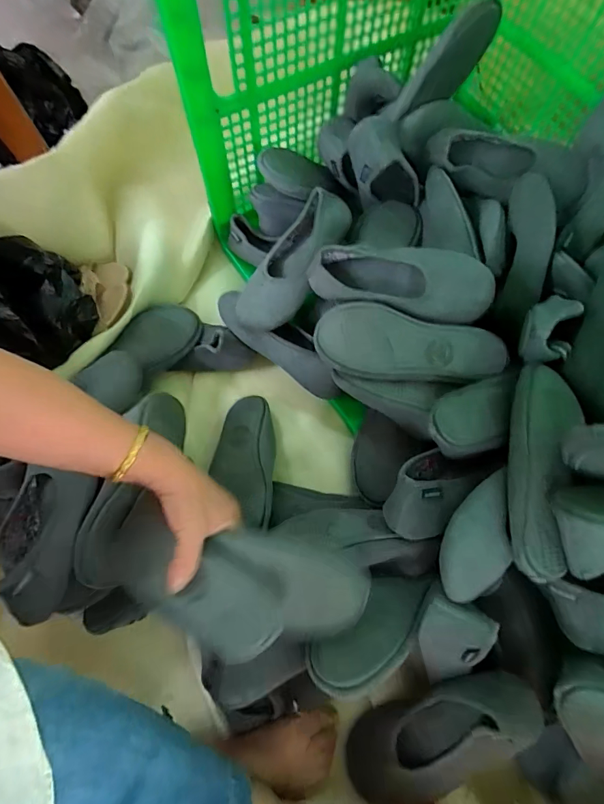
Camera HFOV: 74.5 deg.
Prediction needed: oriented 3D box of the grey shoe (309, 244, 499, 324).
[{"bbox_3d":[0.122,-0.168,0.528,0.239,0.051,0.083,13,71,18],"label":"grey shoe"}]

